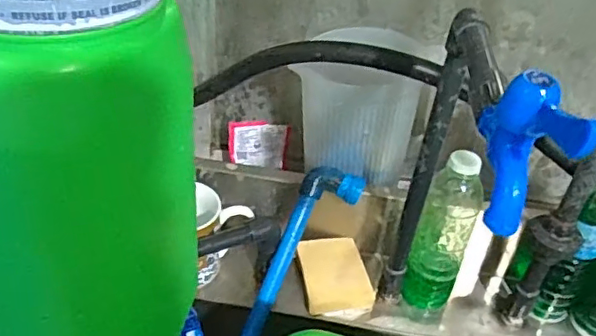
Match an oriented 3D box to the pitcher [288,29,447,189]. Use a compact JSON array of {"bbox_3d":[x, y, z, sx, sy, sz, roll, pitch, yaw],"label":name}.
[{"bbox_3d":[0.073,-0.072,0.697,0.147,0.158,0.117,29,42,27],"label":"pitcher"}]

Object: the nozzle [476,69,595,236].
[{"bbox_3d":[0.122,-0.007,0.313,0.025,0.077,0.067,2,37,-6],"label":"nozzle"}]

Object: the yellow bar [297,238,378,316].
[{"bbox_3d":[0.044,0.126,0.691,0.077,0.027,0.095,-3,38,-14],"label":"yellow bar"}]

